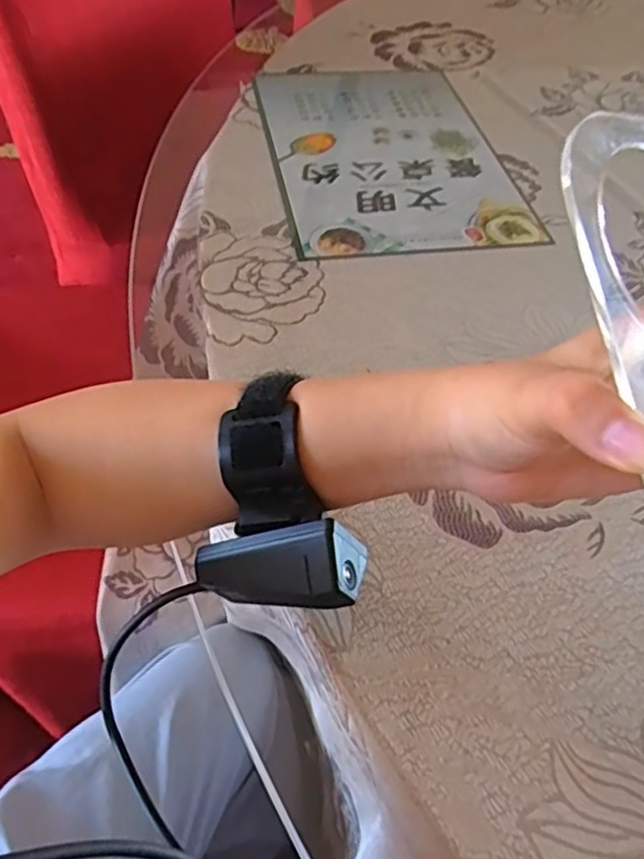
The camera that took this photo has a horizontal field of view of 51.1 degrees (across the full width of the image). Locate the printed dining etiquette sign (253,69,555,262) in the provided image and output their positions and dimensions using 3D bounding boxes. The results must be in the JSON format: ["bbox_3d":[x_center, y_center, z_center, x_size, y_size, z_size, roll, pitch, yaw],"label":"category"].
[{"bbox_3d":[0.054,-0.250,0.593,0.195,0.004,0.300,-7,52,-9],"label":"printed dining etiquette sign"}]

